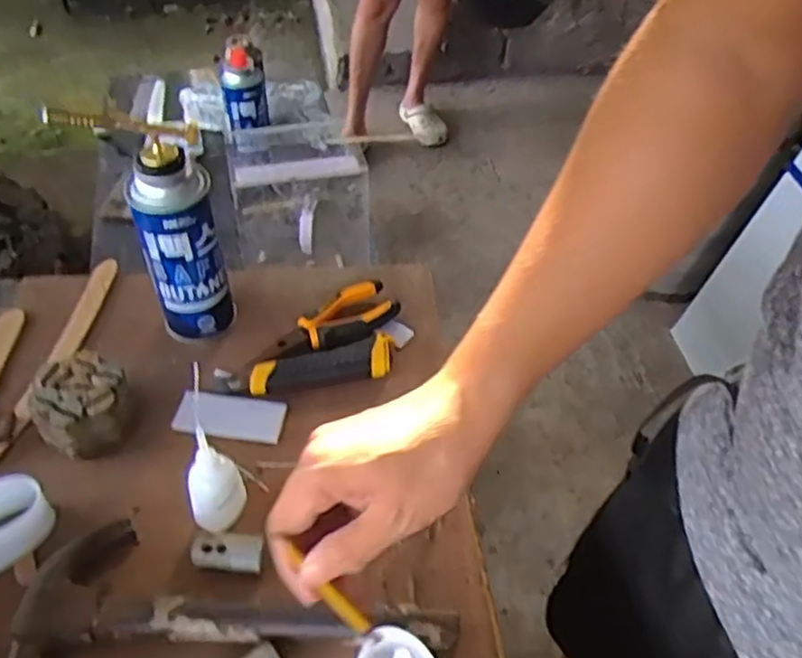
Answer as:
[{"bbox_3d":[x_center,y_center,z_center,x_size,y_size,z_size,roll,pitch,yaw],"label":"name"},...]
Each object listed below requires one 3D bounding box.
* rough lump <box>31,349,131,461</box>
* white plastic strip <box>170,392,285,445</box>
[{"bbox_3d":[-0.263,0.065,0.589,0.070,0.052,0.069,-29,55,-28],"label":"rough lump"},{"bbox_3d":[-0.147,0.074,0.615,0.091,0.009,0.040,5,46,0],"label":"white plastic strip"}]

